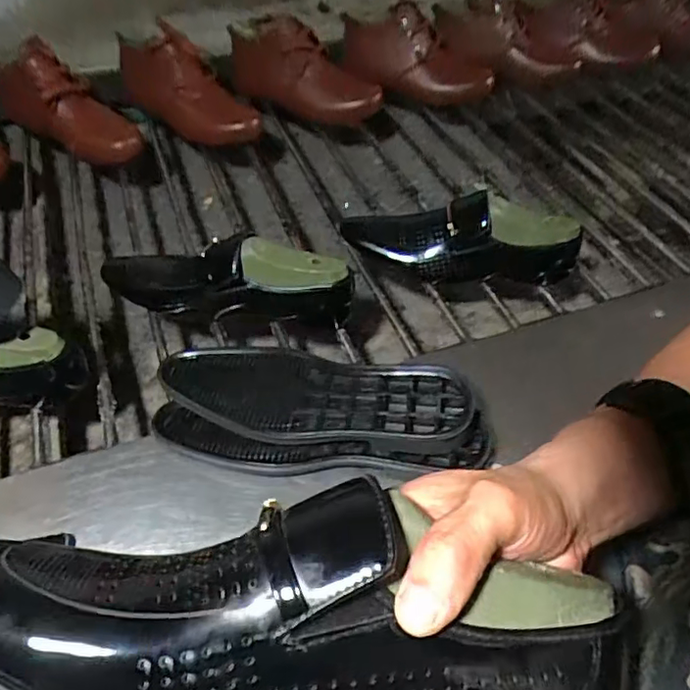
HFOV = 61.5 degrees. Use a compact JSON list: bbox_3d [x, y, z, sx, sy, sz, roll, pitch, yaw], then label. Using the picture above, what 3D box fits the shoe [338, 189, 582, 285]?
[{"bbox_3d":[0.139,-0.135,0.706,0.275,0.080,0.082,1,48,-1],"label":"shoe"}]

